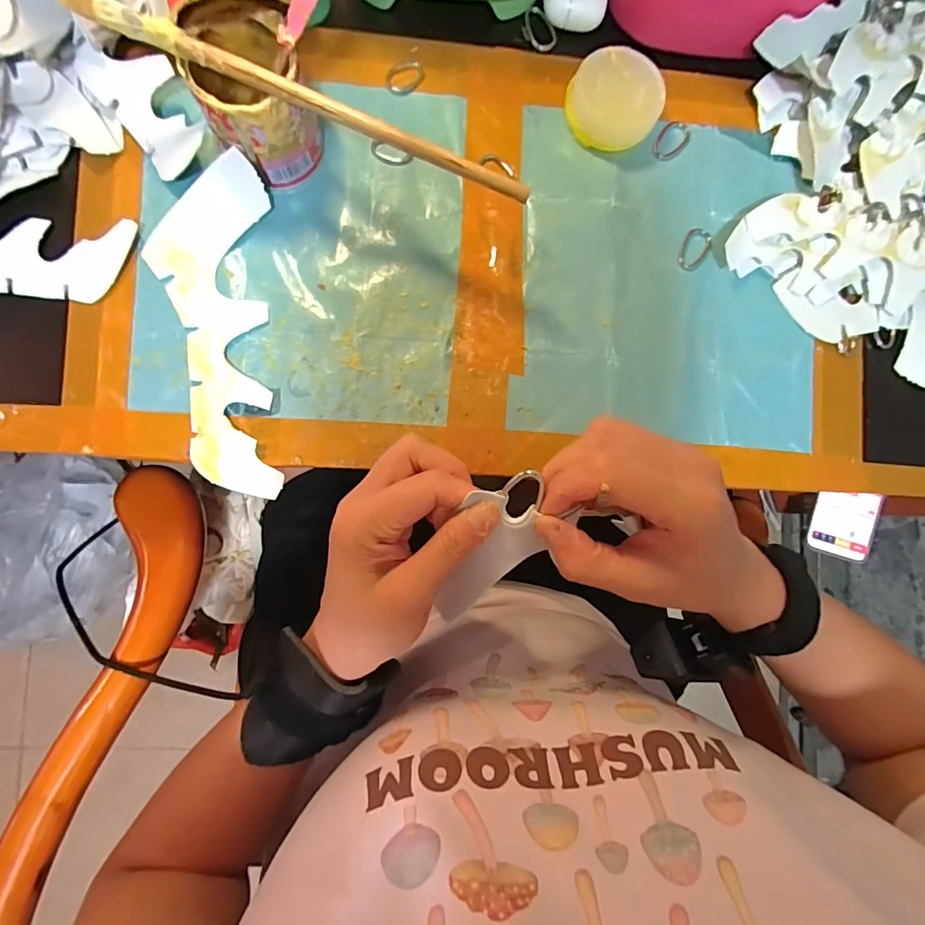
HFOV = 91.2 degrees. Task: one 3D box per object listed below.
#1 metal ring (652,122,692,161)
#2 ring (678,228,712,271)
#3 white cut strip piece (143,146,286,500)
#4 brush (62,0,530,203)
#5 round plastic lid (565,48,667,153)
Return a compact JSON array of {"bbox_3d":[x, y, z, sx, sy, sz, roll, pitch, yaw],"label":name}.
[{"bbox_3d":[0.160,-0.246,0.347,0.032,0.005,0.022,-43,93,-4],"label":"metal ring"},{"bbox_3d":[0.176,-0.161,0.344,0.021,0.004,0.033,21,87,-4],"label":"ring"},{"bbox_3d":[-0.168,-0.083,0.300,0.078,0.028,0.208,-1,90,-1],"label":"white cut strip piece"},{"bbox_3d":[-0.082,-0.196,0.245,0.252,0.014,0.012,20,85,-4],"label":"brush"},{"bbox_3d":[0.110,-0.262,0.331,0.065,0.025,0.062,0,89,-5],"label":"round plastic lid"}]

